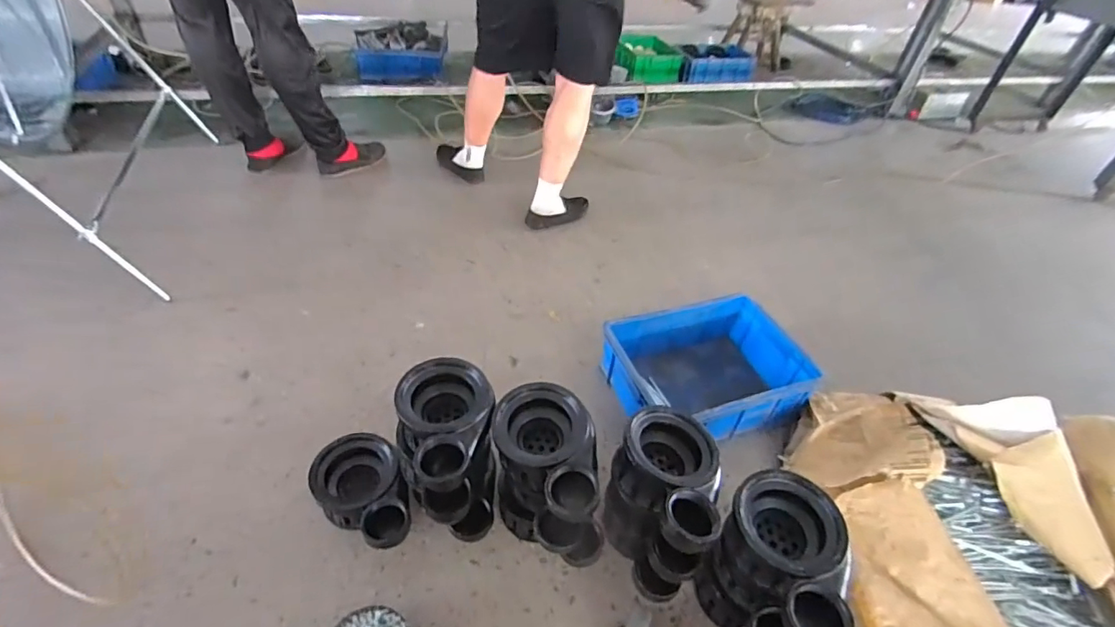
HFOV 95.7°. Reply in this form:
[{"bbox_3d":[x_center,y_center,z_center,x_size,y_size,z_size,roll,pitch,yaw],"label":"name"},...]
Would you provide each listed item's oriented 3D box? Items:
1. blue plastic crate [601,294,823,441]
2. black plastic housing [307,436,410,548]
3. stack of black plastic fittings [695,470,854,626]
[{"bbox_3d":[0.321,0.130,1.148,0.413,0.162,0.306,-8,46,-16],"label":"blue plastic crate"},{"bbox_3d":[-0.331,0.322,0.879,0.140,0.112,0.207,-26,53,-30],"label":"black plastic housing"},{"bbox_3d":[0.304,0.394,0.735,0.148,0.259,0.213,-1,45,-9],"label":"stack of black plastic fittings"}]

